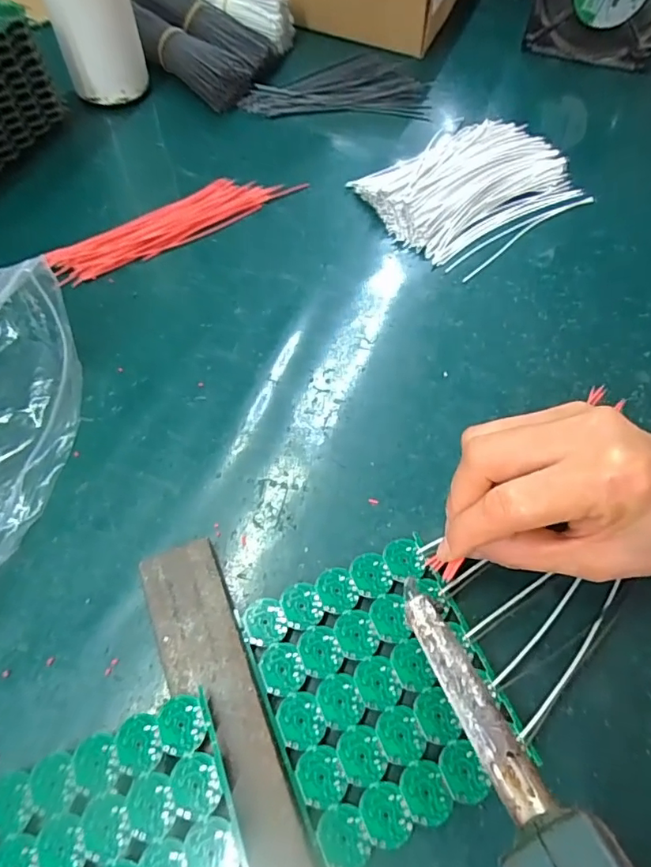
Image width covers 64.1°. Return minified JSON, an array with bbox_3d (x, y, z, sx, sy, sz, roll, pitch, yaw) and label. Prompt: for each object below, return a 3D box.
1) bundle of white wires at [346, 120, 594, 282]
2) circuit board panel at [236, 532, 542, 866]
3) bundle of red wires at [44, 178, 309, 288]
[{"bbox_3d":[0.112,-0.192,0.396,0.147,0.025,0.120,-35,67,-19],"label":"bundle of white wires"},{"bbox_3d":[0.023,0.112,0.234,0.094,0.009,0.106,-21,63,-12],"label":"circuit board panel"},{"bbox_3d":[-0.107,-0.155,0.381,0.182,0.009,0.038,-34,66,-19],"label":"bundle of red wires"}]

